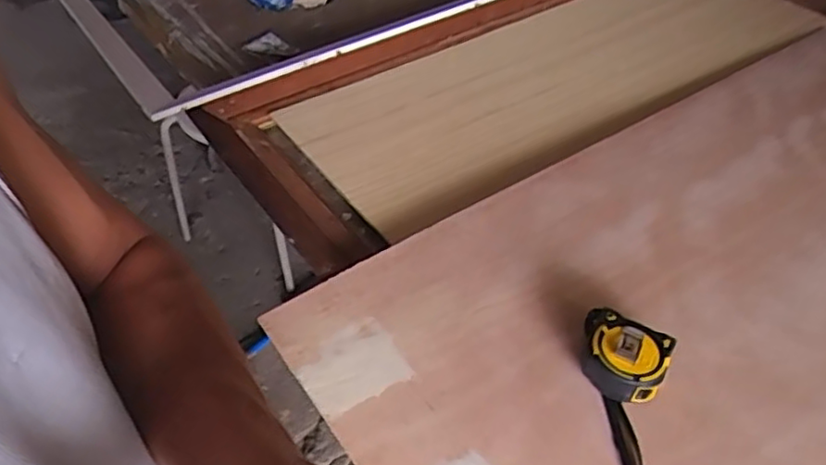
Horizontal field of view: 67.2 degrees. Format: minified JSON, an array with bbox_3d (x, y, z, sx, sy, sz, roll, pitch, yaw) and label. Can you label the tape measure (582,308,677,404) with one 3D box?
[{"bbox_3d":[0.177,0.106,0.531,0.075,0.038,0.069,22,49,22],"label":"tape measure"}]

